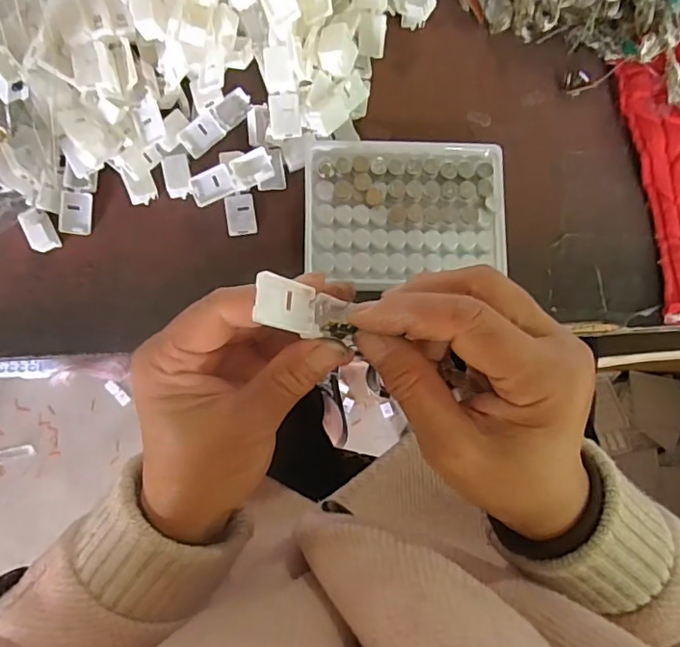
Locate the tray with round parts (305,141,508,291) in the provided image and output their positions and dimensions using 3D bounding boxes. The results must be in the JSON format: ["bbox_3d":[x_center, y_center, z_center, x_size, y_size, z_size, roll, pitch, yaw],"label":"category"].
[{"bbox_3d":[0.043,-0.072,0.367,0.127,0.030,0.096,-1,84,-3],"label":"tray with round parts"}]

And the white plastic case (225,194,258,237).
[{"bbox_3d":[-0.067,-0.074,0.373,0.020,0.004,0.028,-8,85,-4],"label":"white plastic case"}]

